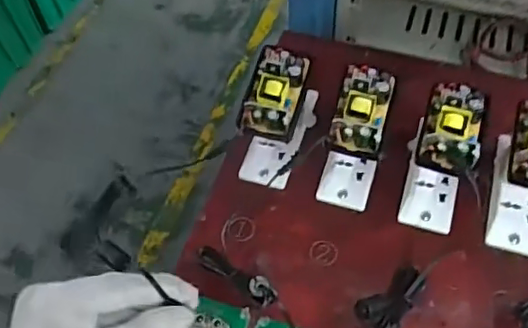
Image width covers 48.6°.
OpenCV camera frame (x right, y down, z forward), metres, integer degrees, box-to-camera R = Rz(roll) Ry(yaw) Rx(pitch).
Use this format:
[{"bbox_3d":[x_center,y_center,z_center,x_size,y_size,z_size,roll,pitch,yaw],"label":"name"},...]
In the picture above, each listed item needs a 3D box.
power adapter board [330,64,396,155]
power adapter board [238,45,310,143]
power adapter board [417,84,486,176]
[{"bbox_3d":[0.081,-0.046,0.474,0.041,0.025,0.074,13,58,12],"label":"power adapter board"},{"bbox_3d":[0.010,-0.061,0.487,0.045,0.025,0.080,13,78,5],"label":"power adapter board"},{"bbox_3d":[0.149,-0.030,0.458,0.043,0.020,0.083,14,58,12],"label":"power adapter board"}]

